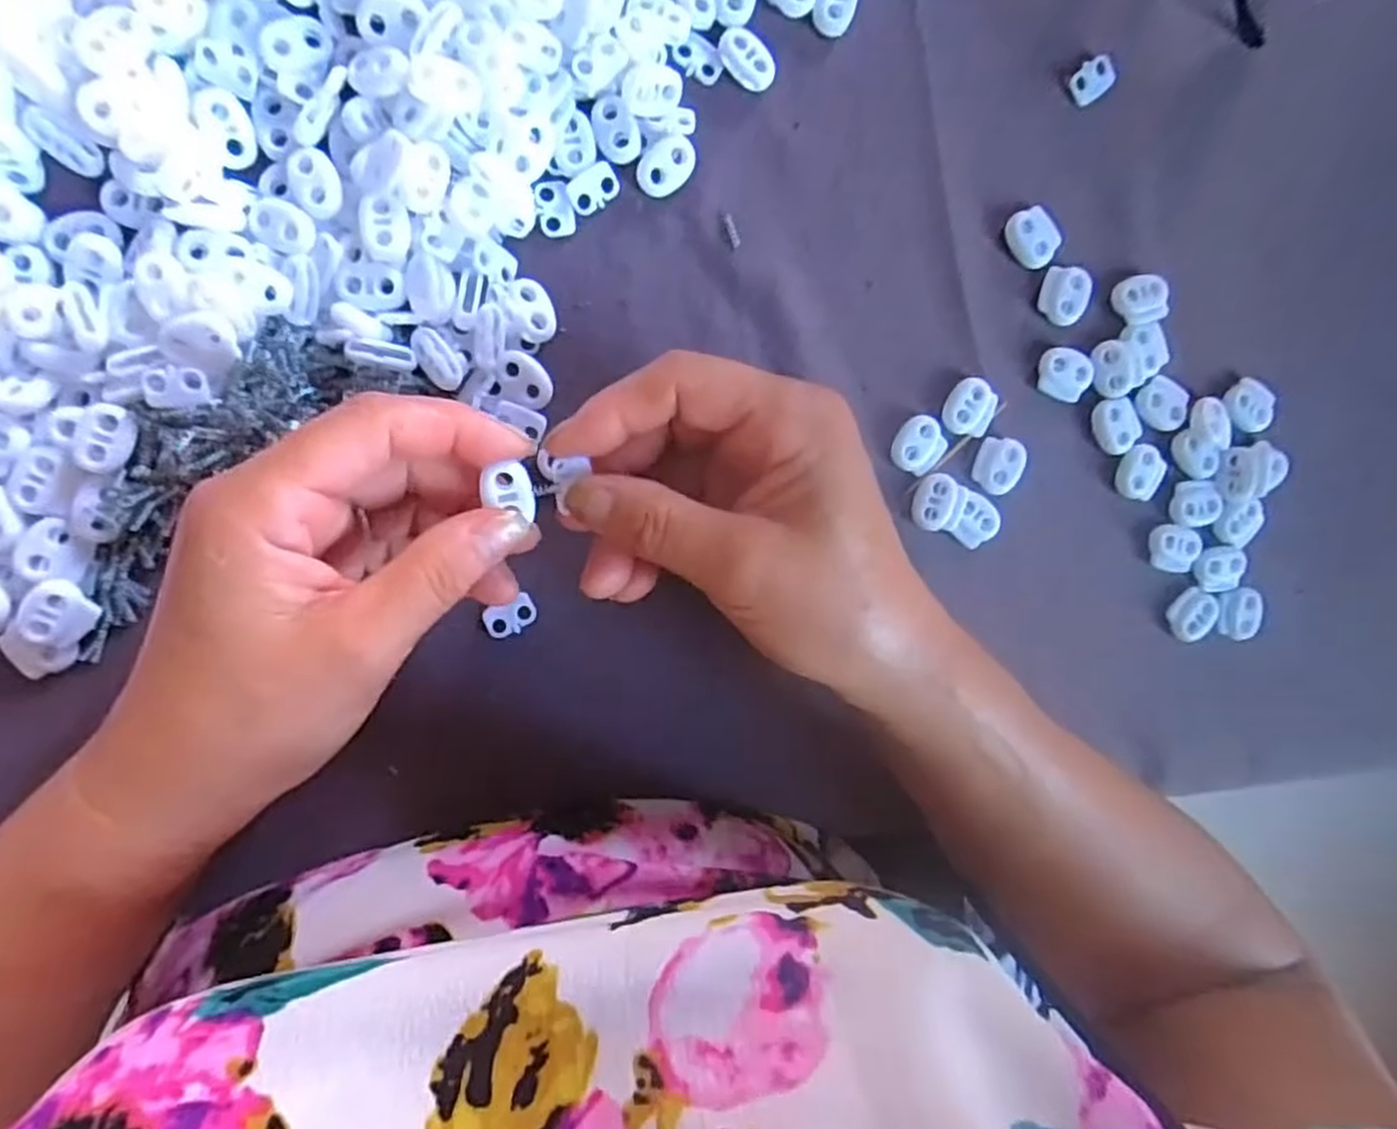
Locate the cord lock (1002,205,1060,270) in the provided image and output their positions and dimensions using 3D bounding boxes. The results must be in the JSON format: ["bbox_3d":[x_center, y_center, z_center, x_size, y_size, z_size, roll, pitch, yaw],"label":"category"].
[{"bbox_3d":[0.131,-0.127,0.302,0.019,0.004,0.022,-36,100,-4],"label":"cord lock"}]

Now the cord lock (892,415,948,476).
[{"bbox_3d":[0.086,-0.046,0.303,0.019,0.006,0.022,42,88,-10],"label":"cord lock"}]

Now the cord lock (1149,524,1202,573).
[{"bbox_3d":[0.199,-0.006,0.322,0.022,0.005,0.019,7,94,-10],"label":"cord lock"}]

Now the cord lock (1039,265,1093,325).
[{"bbox_3d":[0.145,-0.107,0.306,0.019,0.004,0.023,20,92,-10],"label":"cord lock"}]

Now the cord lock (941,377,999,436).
[{"bbox_3d":[0.107,-0.062,0.304,0.019,0.004,0.021,16,93,-10],"label":"cord lock"}]

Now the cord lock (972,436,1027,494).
[{"bbox_3d":[0.120,-0.039,0.308,0.020,0.004,0.022,19,92,-10],"label":"cord lock"}]

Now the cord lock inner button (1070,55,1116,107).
[{"bbox_3d":[0.153,-0.187,0.301,0.018,0.004,0.013,-36,100,-4],"label":"cord lock inner button"}]

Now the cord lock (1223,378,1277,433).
[{"bbox_3d":[0.229,-0.066,0.323,0.020,0.007,0.017,38,89,-10],"label":"cord lock"}]

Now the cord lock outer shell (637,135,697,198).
[{"bbox_3d":[-0.011,-0.142,0.278,0.023,0.004,0.015,-41,100,-3],"label":"cord lock outer shell"}]

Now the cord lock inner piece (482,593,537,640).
[{"bbox_3d":[-0.069,0.019,0.287,0.018,0.004,0.012,-26,99,-6],"label":"cord lock inner piece"}]

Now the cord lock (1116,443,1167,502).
[{"bbox_3d":[0.182,-0.038,0.317,0.018,0.004,0.022,20,92,-10],"label":"cord lock"}]

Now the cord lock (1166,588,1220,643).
[{"bbox_3d":[0.210,0.021,0.330,0.016,0.008,0.024,41,88,-10],"label":"cord lock"}]

